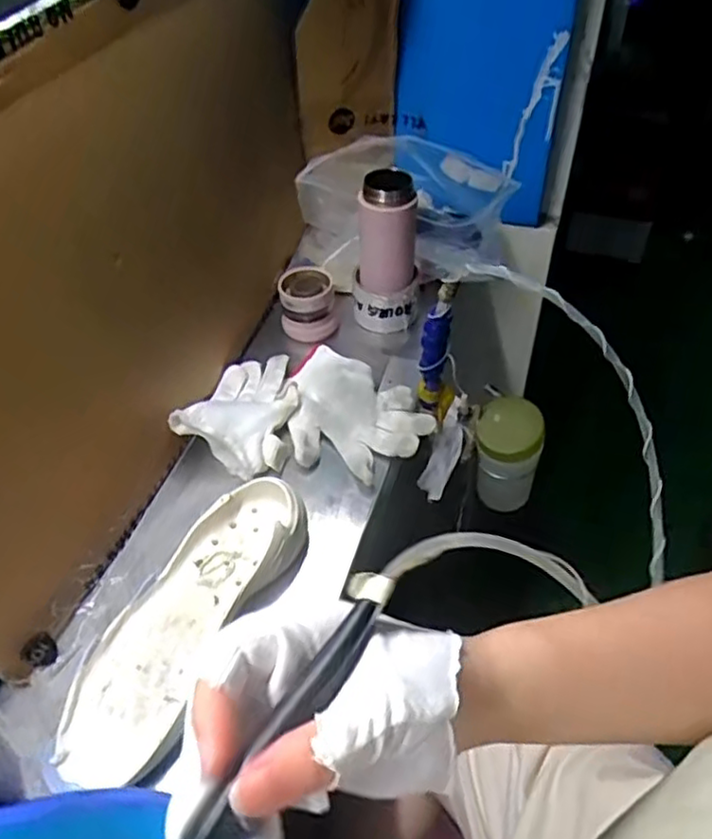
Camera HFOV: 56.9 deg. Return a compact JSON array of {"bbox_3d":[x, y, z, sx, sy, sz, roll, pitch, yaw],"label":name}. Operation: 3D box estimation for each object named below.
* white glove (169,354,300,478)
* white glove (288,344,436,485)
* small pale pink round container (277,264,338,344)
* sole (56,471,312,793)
[{"bbox_3d":[-0.109,-0.019,0.691,0.106,0.049,0.157,12,48,13],"label":"white glove"},{"bbox_3d":[-0.016,-0.005,0.687,0.173,0.033,0.123,33,56,28],"label":"white glove"},{"bbox_3d":[-0.059,-0.140,0.805,0.067,0.066,0.071,-7,47,-4],"label":"small pale pink round container"},{"bbox_3d":[-0.136,0.153,0.535,0.090,0.033,0.269,20,50,20],"label":"sole"}]

